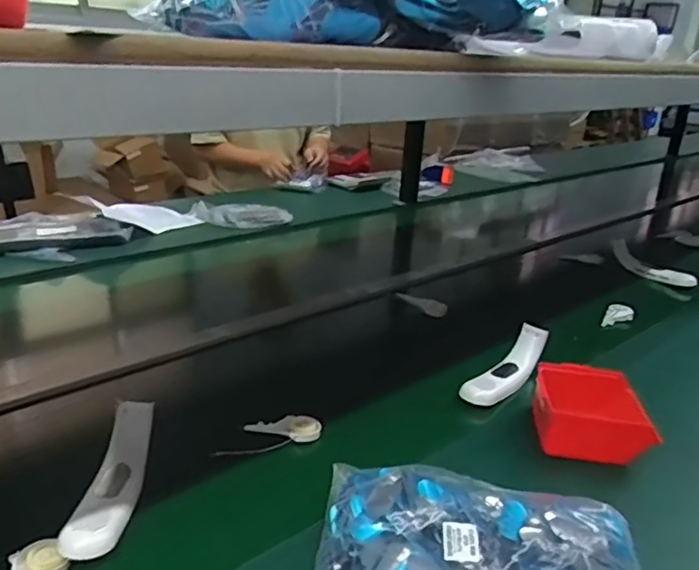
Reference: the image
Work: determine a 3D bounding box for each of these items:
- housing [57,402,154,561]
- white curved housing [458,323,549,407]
[{"bbox_3d":[-0.244,0.199,0.629,0.048,0.049,0.192,2,22,-4],"label":"housing"},{"bbox_3d":[0.232,0.116,0.886,0.061,0.050,0.191,19,27,33],"label":"white curved housing"}]

